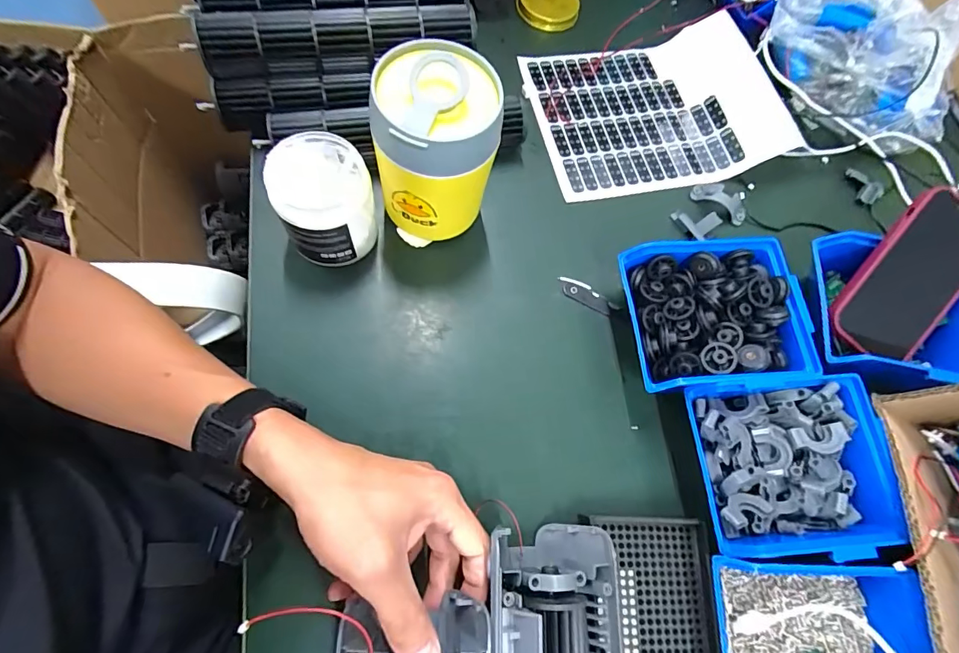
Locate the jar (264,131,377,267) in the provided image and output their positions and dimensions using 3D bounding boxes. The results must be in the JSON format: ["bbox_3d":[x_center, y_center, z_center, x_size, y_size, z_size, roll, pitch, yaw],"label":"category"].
[{"bbox_3d":[-0.121,-0.096,0.362,0.072,0.088,0.071,2,71,-6],"label":"jar"}]

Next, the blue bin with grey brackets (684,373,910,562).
[{"bbox_3d":[0.224,0.101,0.332,0.127,0.053,0.118,-3,70,-8],"label":"blue bin with grey brackets"}]

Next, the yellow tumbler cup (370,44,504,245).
[{"bbox_3d":[-0.033,-0.129,0.359,0.089,0.144,0.083,2,71,-6],"label":"yellow tumbler cup"}]

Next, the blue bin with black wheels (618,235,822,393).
[{"bbox_3d":[0.187,-0.007,0.368,0.137,0.061,0.117,-3,71,-8],"label":"blue bin with black wheels"}]

